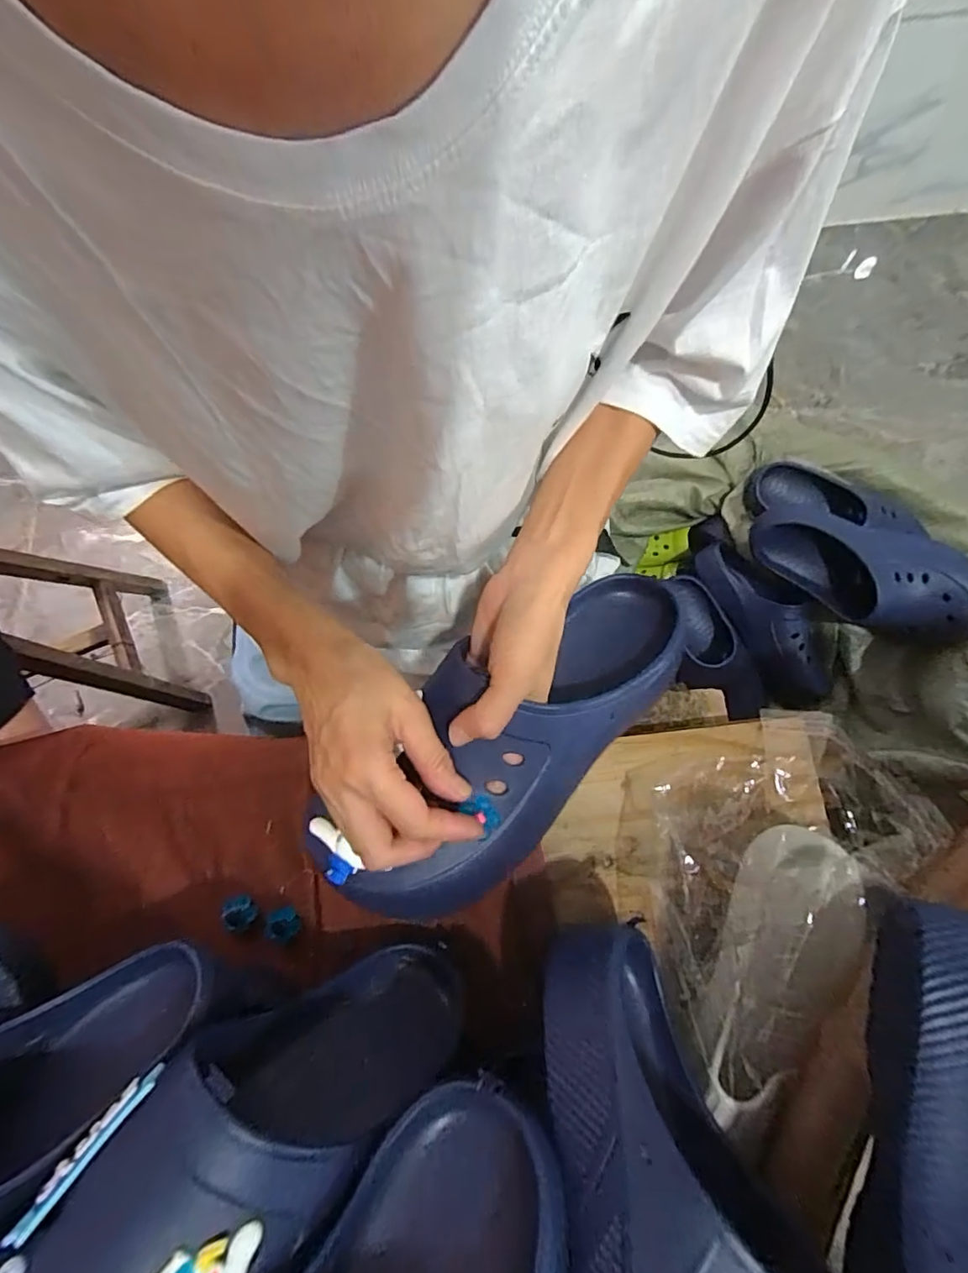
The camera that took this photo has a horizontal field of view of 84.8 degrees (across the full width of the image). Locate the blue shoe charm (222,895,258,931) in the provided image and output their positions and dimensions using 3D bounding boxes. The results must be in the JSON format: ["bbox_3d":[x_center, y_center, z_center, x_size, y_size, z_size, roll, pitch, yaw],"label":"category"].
[{"bbox_3d":[-0.178,0.201,0.385,0.021,0.005,0.023,0,74,1],"label":"blue shoe charm"}]

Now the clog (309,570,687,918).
[{"bbox_3d":[0.022,0.058,0.345,0.114,0.080,0.289,43,70,12],"label":"clog"}]

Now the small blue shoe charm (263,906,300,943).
[{"bbox_3d":[-0.146,0.209,0.382,0.024,0.004,0.022,0,74,1],"label":"small blue shoe charm"}]

